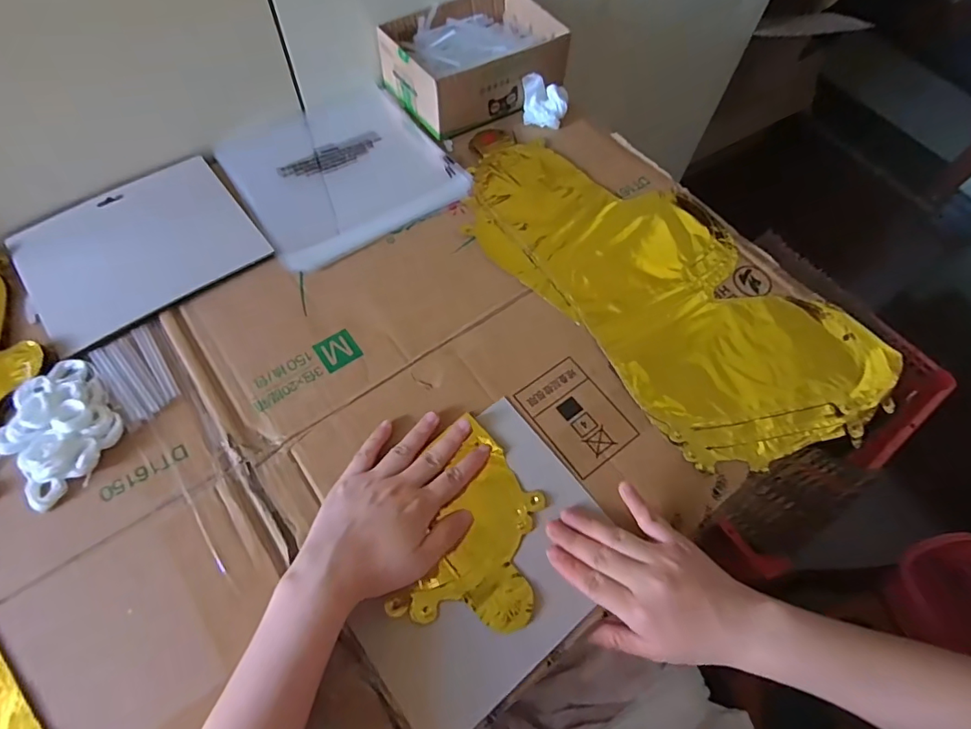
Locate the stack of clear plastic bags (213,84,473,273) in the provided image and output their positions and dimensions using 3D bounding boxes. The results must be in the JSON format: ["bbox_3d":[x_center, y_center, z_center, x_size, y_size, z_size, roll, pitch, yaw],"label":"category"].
[{"bbox_3d":[-0.154,-0.212,0.542,0.210,0.015,0.216,-32,69,-18],"label":"stack of clear plastic bags"}]

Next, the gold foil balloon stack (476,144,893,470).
[{"bbox_3d":[0.159,-0.082,0.485,0.212,0.007,0.421,-38,71,-20],"label":"gold foil balloon stack"}]

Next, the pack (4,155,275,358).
[{"bbox_3d":[-0.327,-0.113,0.478,0.192,0.008,0.163,-35,70,-19],"label":"pack"}]

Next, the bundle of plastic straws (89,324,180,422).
[{"bbox_3d":[-0.286,0.006,0.414,0.045,0.005,0.082,-37,71,-20],"label":"bundle of plastic straws"}]

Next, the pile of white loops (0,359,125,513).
[{"bbox_3d":[-0.325,0.046,0.381,0.073,0.021,0.103,-35,70,-19],"label":"pile of white loops"}]

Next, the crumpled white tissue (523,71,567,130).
[{"bbox_3d":[0.068,-0.303,0.575,0.051,0.039,0.046,5,63,-1],"label":"crumpled white tissue"}]

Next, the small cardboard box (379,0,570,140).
[{"bbox_3d":[-0.013,-0.351,0.578,0.184,0.061,0.137,-30,68,-17],"label":"small cardboard box"}]

